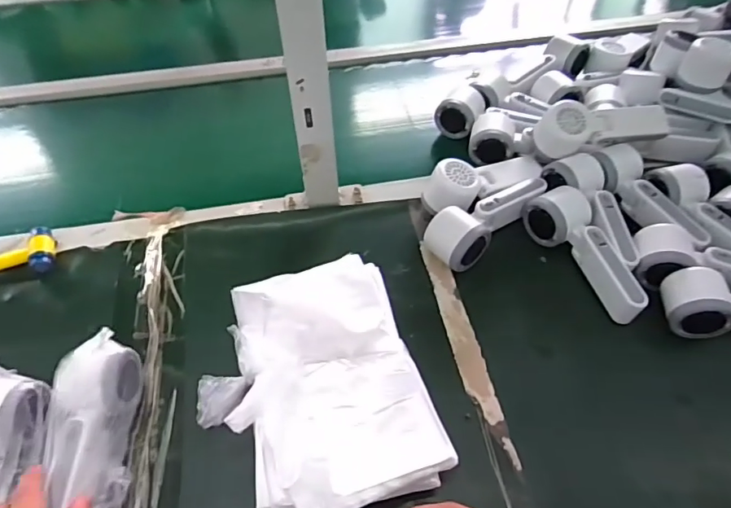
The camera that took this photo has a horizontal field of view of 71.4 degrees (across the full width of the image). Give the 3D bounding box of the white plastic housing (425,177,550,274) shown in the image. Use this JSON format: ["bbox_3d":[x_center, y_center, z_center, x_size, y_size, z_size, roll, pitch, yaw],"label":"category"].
[{"bbox_3d":[0.140,-0.047,0.581,0.169,0.049,0.057,-37,61,-23],"label":"white plastic housing"}]

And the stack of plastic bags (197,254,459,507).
[{"bbox_3d":[-0.051,0.113,0.450,0.195,0.087,0.221,-14,55,-9],"label":"stack of plastic bags"}]

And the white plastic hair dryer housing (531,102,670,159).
[{"bbox_3d":[0.292,-0.156,0.618,0.165,0.052,0.046,-10,55,-9],"label":"white plastic hair dryer housing"}]

